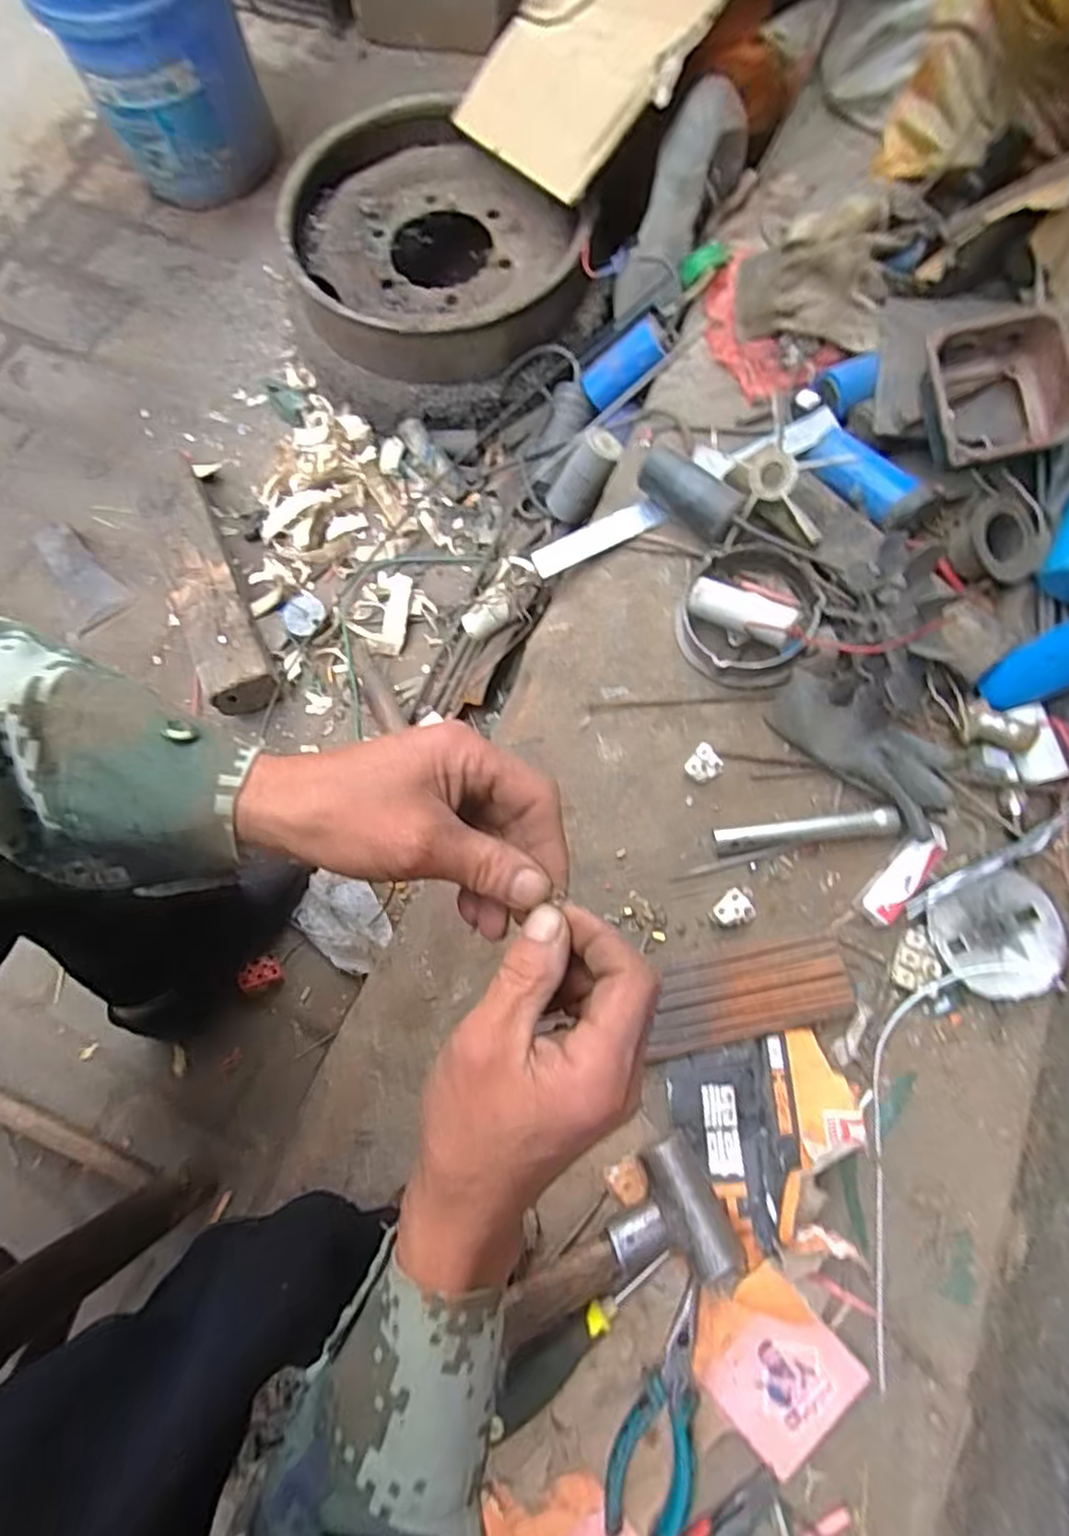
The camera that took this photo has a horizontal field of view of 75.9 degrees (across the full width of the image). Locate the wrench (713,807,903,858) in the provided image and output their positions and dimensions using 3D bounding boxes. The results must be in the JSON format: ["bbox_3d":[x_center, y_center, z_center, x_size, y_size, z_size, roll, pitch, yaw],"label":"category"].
[{"bbox_3d":[0.235,0.055,0.596,0.153,0.026,0.023,-8,72,-1],"label":"wrench"}]

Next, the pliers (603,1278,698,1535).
[{"bbox_3d":[0.090,0.446,0.474,0.050,0.019,0.149,19,73,7],"label":"pliers"}]

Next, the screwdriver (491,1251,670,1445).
[{"bbox_3d":[0.033,0.400,0.487,0.149,0.026,0.035,-34,74,-9],"label":"screwdriver"}]

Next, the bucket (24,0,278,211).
[{"bbox_3d":[-0.542,-1.030,1.012,0.249,0.298,0.231,0,72,1],"label":"bucket"}]

